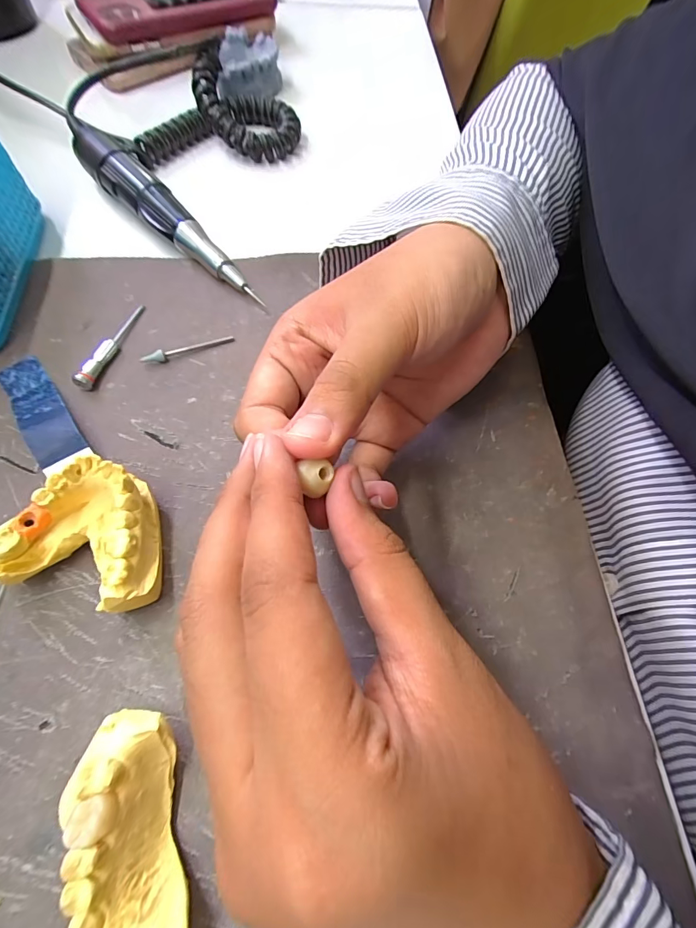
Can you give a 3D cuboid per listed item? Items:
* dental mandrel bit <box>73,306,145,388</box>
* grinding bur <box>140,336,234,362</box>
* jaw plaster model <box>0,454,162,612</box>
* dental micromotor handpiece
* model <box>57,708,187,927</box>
[{"bbox_3d":[-0.125,-0.065,0.220,0.007,0.009,0.060,16,64,4],"label":"dental mandrel bit"},{"bbox_3d":[-0.086,-0.062,0.223,0.048,0.006,0.005,-22,68,-14],"label":"grinding bur"},{"bbox_3d":[-0.101,0.028,0.167,0.061,0.029,0.050,14,64,3],"label":"jaw plaster model"},{"bbox_3d":[-0.120,-0.157,0.255,0.028,0.028,0.180,-37,72,-19],"label":"dental micromotor handpiece"},{"bbox_3d":[-0.066,0.116,0.129,0.027,0.026,0.068,-13,66,-9],"label":"model"}]

